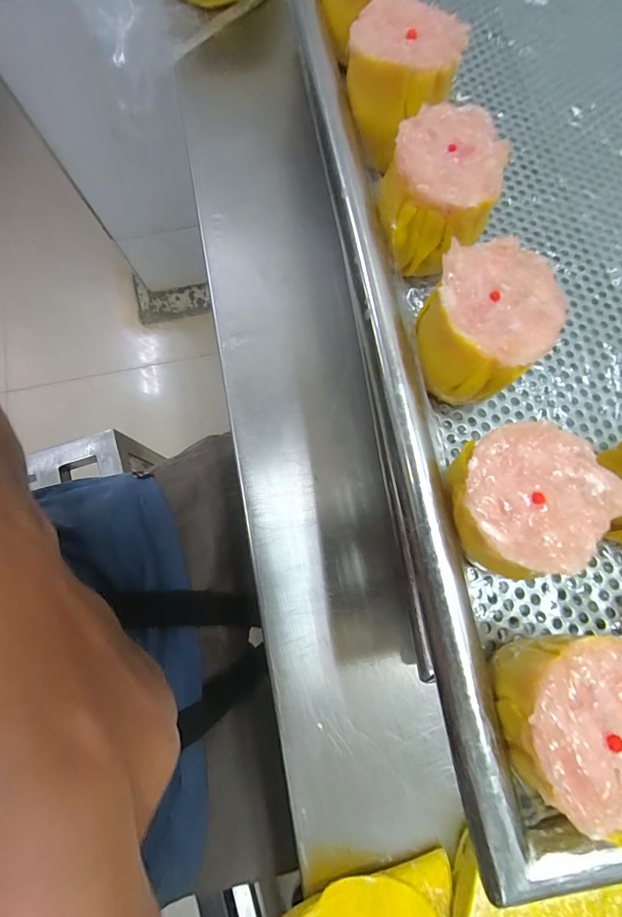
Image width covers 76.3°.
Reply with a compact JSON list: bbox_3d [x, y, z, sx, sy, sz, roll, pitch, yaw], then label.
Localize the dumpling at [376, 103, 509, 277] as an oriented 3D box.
[{"bbox_3d":[0.040,-0.084,0.123,0.032,0.028,0.039,19,79,5],"label":"dumpling"}]

